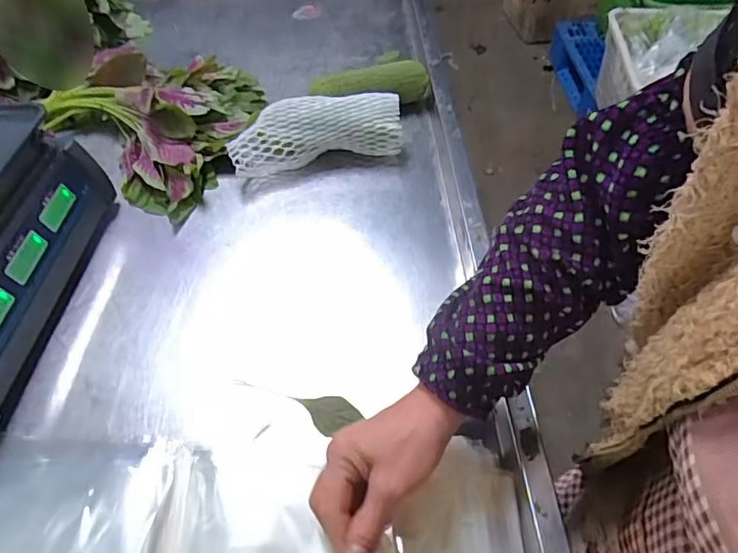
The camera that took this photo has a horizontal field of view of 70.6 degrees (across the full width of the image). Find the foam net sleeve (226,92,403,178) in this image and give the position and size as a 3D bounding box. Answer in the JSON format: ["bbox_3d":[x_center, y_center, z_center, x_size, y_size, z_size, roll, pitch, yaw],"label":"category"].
[{"bbox_3d":[-0.068,-0.185,0.673,0.215,0.076,0.065,-11,51,-6],"label":"foam net sleeve"}]

